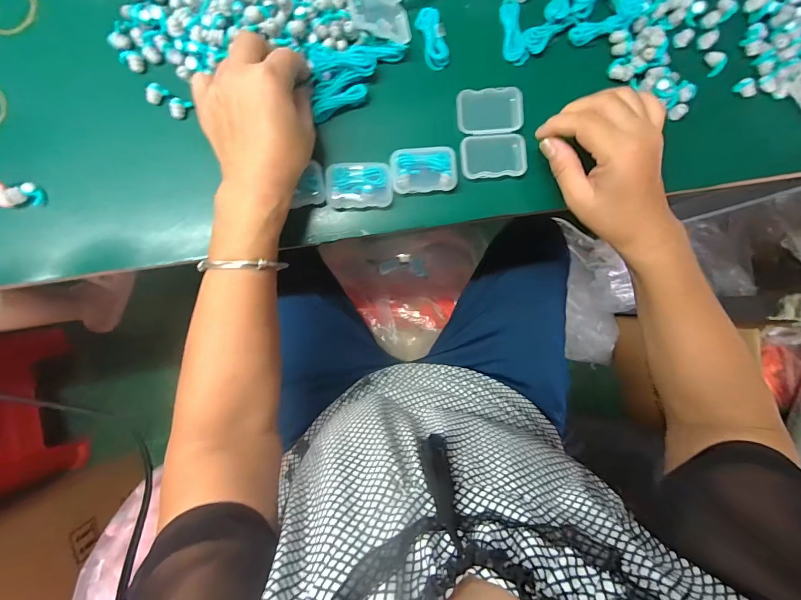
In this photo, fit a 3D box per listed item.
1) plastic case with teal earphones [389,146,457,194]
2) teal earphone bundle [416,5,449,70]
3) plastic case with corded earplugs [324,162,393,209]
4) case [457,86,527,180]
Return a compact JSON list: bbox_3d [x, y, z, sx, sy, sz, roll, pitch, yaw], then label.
[{"bbox_3d":[0.020,-0.112,0.315,0.055,0.015,0.036,-4,90,-3],"label":"plastic case with teal earphones"},{"bbox_3d":[0.029,-0.229,0.319,0.023,0.008,0.048,-19,91,-3],"label":"teal earphone bundle"},{"bbox_3d":[-0.035,-0.098,0.311,0.055,0.012,0.037,-3,90,-3],"label":"plastic case with corded earplugs"},{"bbox_3d":[0.080,-0.146,0.320,0.057,0.014,0.074,-5,90,-3],"label":"case"}]

